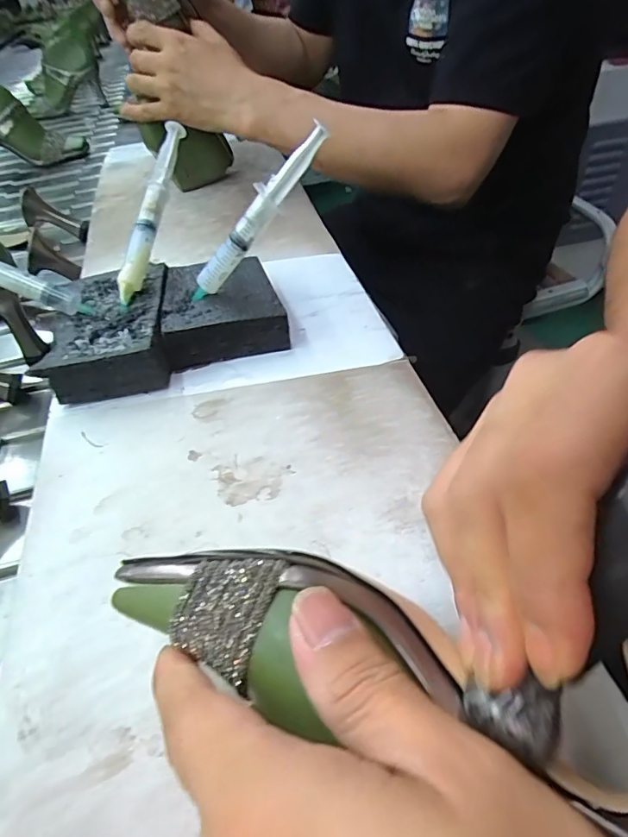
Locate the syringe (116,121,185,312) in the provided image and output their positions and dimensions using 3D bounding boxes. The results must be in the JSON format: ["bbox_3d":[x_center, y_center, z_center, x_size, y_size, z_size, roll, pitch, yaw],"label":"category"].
[{"bbox_3d":[-0.125,-0.158,0.375,0.019,0.022,0.153,10,81,16],"label":"syringe"}]

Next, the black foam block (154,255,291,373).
[{"bbox_3d":[-0.071,-0.086,0.381,0.085,0.035,0.096,-12,45,-5],"label":"black foam block"}]

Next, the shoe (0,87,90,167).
[{"bbox_3d":[-0.541,-0.532,0.894,0.200,0.153,0.064,-17,46,-10],"label":"shoe"}]

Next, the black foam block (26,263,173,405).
[{"bbox_3d":[-0.148,-0.066,0.370,0.077,0.036,0.120,-9,45,-2],"label":"black foam block"}]

